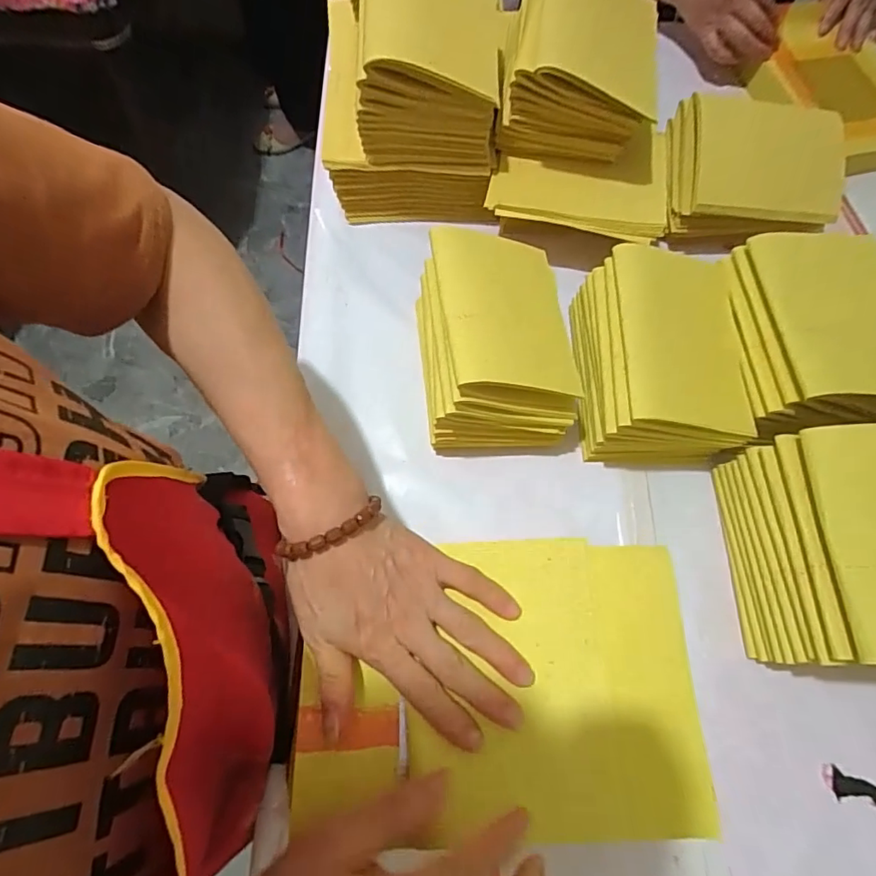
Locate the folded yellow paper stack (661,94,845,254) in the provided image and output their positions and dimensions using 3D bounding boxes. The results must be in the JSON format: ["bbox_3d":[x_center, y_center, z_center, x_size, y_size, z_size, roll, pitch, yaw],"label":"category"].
[{"bbox_3d":[0.321,-0.265,0.539,0.170,0.057,0.131,4,94,-2],"label":"folded yellow paper stack"}]

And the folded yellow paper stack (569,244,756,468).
[{"bbox_3d":[0.192,-0.067,0.471,0.129,0.090,0.173,3,70,-2],"label":"folded yellow paper stack"}]

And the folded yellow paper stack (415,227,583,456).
[{"bbox_3d":[0.044,-0.086,0.452,0.112,0.109,0.168,-6,71,-5],"label":"folded yellow paper stack"}]

